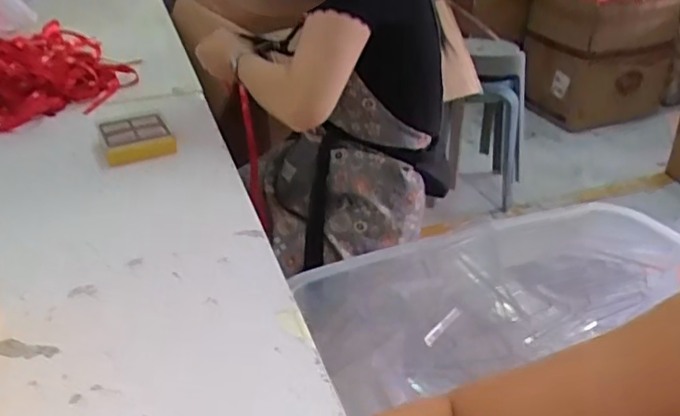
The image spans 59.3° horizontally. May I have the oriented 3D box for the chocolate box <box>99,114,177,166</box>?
[{"bbox_3d":[-0.307,-0.108,0.902,0.095,0.024,0.109,-14,34,-21],"label":"chocolate box"}]

